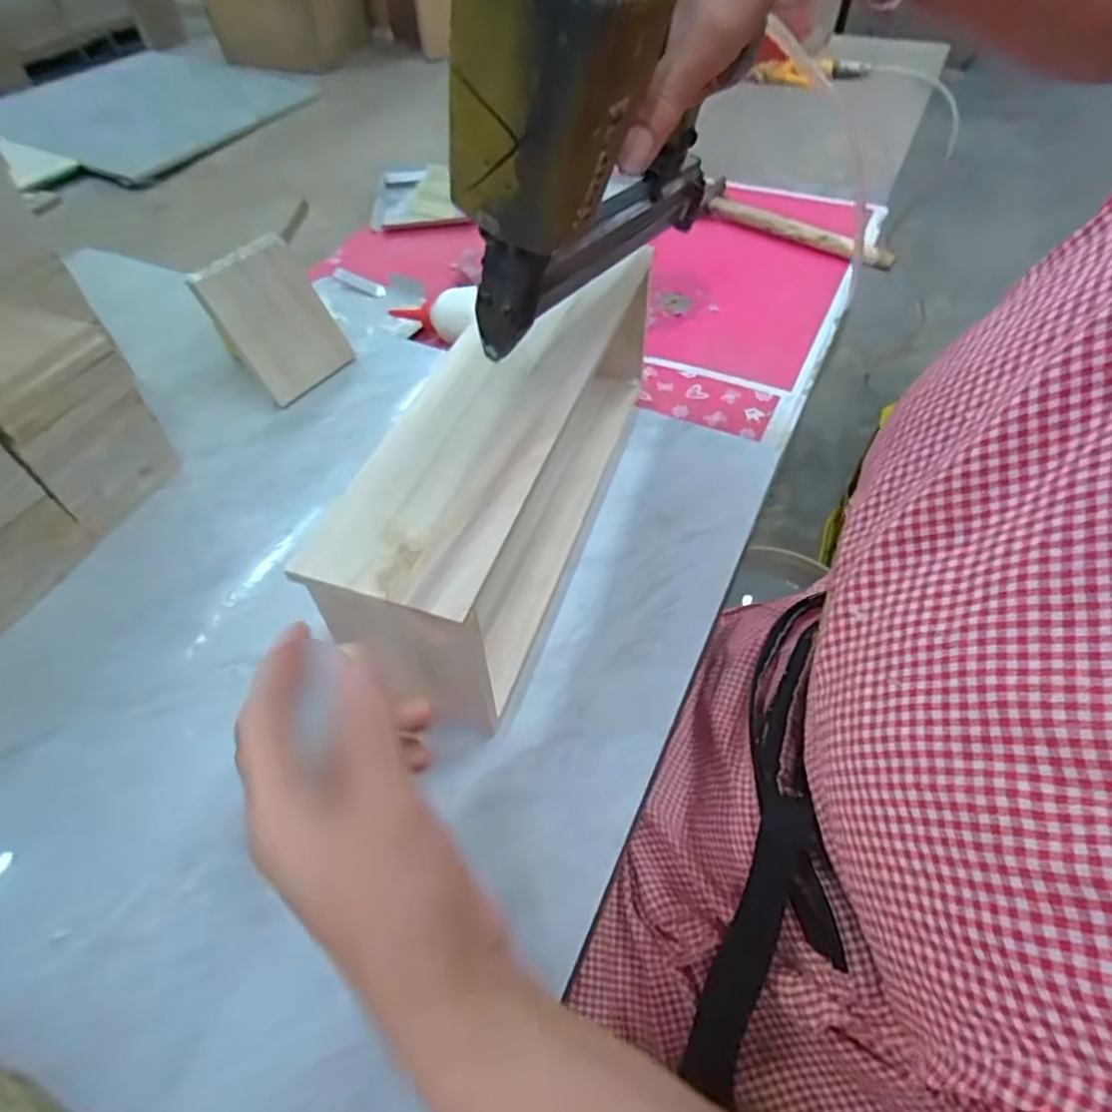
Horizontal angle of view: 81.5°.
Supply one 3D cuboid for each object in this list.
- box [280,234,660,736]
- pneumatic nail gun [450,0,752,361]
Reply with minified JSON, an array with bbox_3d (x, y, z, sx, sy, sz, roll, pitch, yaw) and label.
[{"bbox_3d":[-0.022,-0.070,0.423,0.090,0.127,0.335,15,53,12],"label":"box"},{"bbox_3d":[0.043,-0.202,0.292,0.063,0.159,0.210,29,57,22],"label":"pneumatic nail gun"}]

